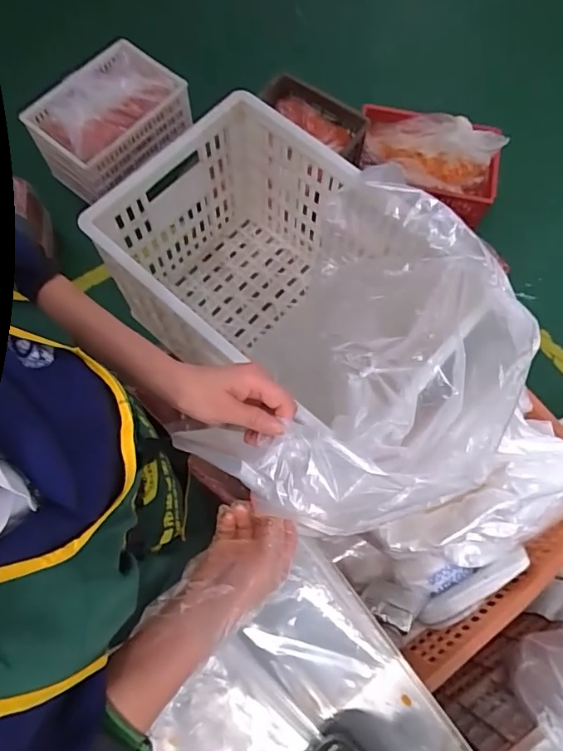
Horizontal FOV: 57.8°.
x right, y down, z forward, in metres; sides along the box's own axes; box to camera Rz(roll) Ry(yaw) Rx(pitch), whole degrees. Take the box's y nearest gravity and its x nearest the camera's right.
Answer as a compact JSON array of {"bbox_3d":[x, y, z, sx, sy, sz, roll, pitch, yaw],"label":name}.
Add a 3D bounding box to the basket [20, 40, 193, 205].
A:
[{"bbox_3d":[-0.557,-0.829,1.647,0.280,0.205,0.486,37,74,11],"label":"basket"}]

